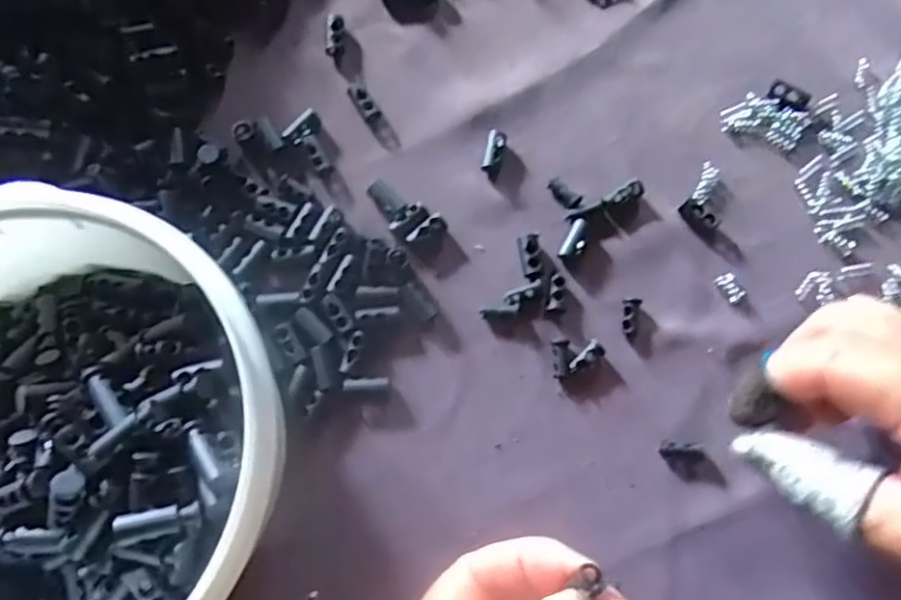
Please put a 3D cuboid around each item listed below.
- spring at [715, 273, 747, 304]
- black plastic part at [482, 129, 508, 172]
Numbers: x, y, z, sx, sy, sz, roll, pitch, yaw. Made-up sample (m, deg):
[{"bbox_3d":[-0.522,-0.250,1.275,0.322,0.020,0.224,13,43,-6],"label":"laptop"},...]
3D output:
[{"bbox_3d":[0.119,-0.005,0.293,0.008,0.004,0.013,-29,78,-7],"label":"spring"},{"bbox_3d":[0.019,-0.067,0.308,0.008,0.006,0.019,15,77,4],"label":"black plastic part"}]

